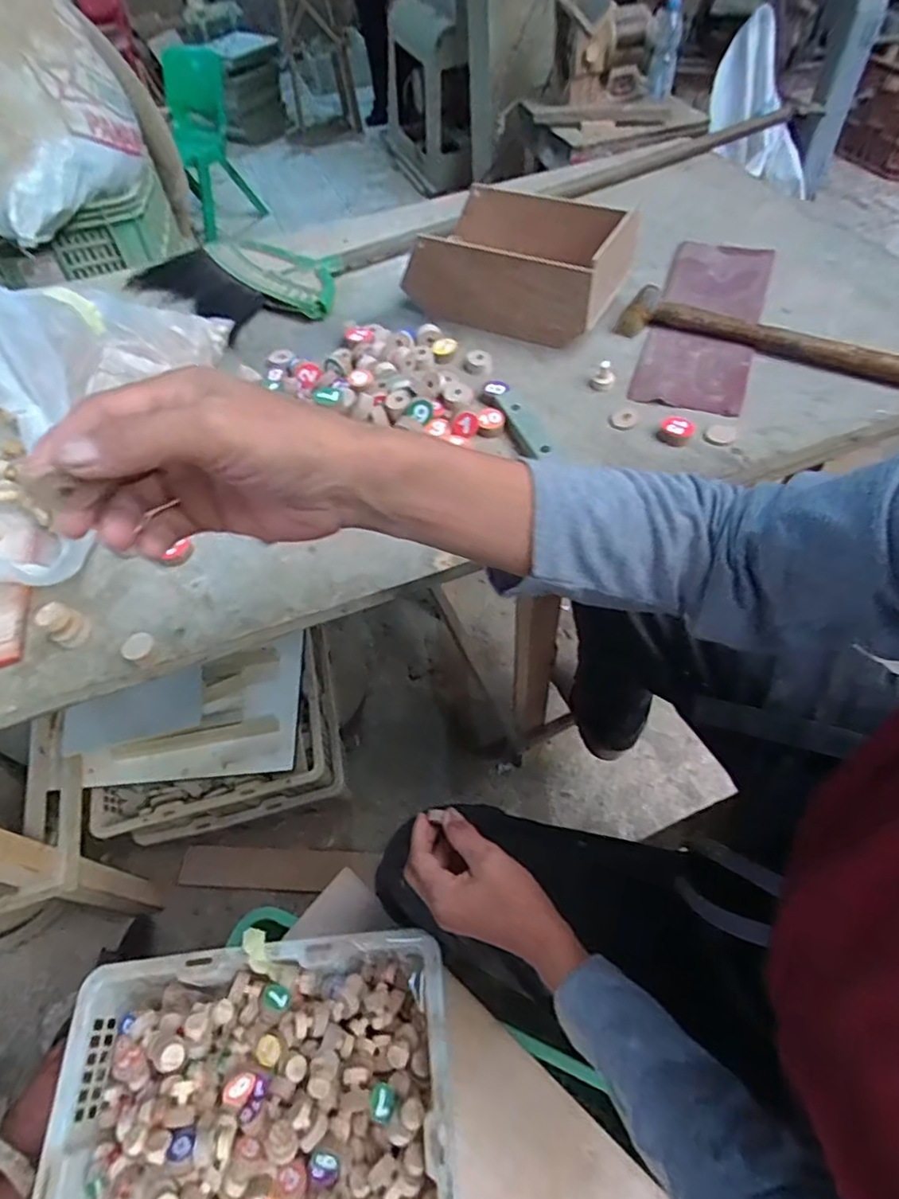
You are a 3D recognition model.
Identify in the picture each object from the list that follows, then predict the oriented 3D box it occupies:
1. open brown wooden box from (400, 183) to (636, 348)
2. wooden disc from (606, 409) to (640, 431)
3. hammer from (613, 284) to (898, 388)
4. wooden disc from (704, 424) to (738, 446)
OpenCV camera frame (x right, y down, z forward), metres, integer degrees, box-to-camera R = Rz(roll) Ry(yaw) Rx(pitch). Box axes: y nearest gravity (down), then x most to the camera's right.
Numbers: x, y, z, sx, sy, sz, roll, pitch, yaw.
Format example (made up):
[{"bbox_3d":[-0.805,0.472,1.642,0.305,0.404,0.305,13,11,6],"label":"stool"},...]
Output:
[{"bbox_3d":[0.077,-0.349,0.614,0.206,0.085,0.126,23,60,20],"label":"open brown wooden box"},{"bbox_3d":[0.157,-0.162,0.532,0.027,0.005,0.027,-2,55,3],"label":"wooden disc"},{"bbox_3d":[0.294,-0.244,0.558,0.260,0.022,0.057,27,61,21],"label":"hammer"},{"bbox_3d":[0.234,-0.142,0.508,0.025,0.004,0.024,-2,55,3],"label":"wooden disc"}]

